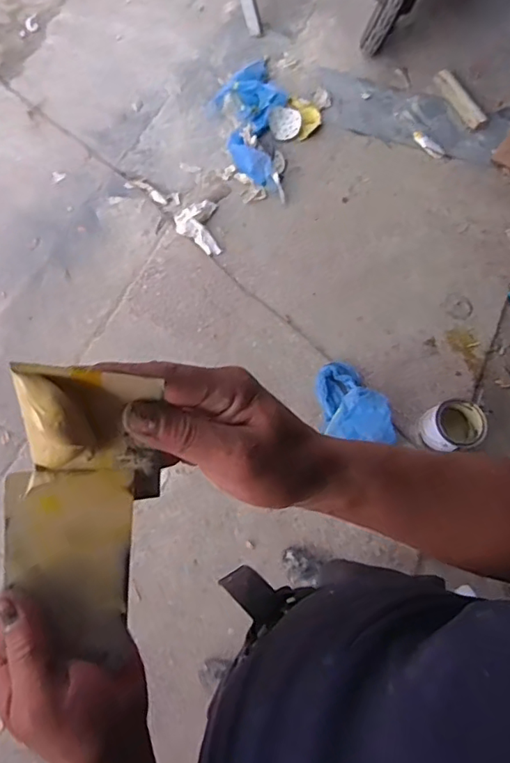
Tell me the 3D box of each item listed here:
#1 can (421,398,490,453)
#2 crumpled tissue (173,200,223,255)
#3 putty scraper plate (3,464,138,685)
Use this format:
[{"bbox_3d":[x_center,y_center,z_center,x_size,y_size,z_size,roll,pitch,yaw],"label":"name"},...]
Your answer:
[{"bbox_3d":[0.589,0.129,1.582,0.172,0.132,0.136,-12,71,-7],"label":"can"},{"bbox_3d":[-0.195,-0.540,1.840,0.154,0.060,0.211,-11,71,-7],"label":"crumpled tissue"},{"bbox_3d":[-0.114,0.115,0.328,0.072,0.007,0.120,0,96,-20],"label":"putty scraper plate"}]

